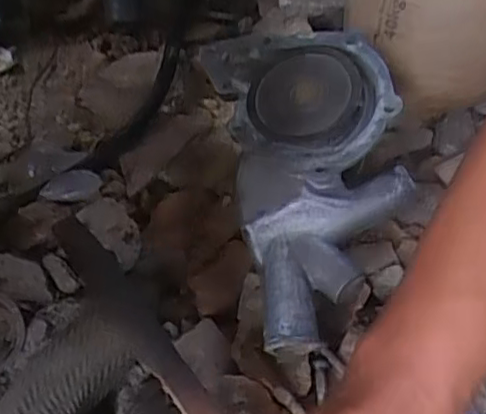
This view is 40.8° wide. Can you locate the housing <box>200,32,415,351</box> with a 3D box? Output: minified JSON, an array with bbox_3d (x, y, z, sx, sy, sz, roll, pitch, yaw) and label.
[{"bbox_3d":[0.063,-0.030,0.536,0.142,0.090,0.276,-14,70,9],"label":"housing"}]

